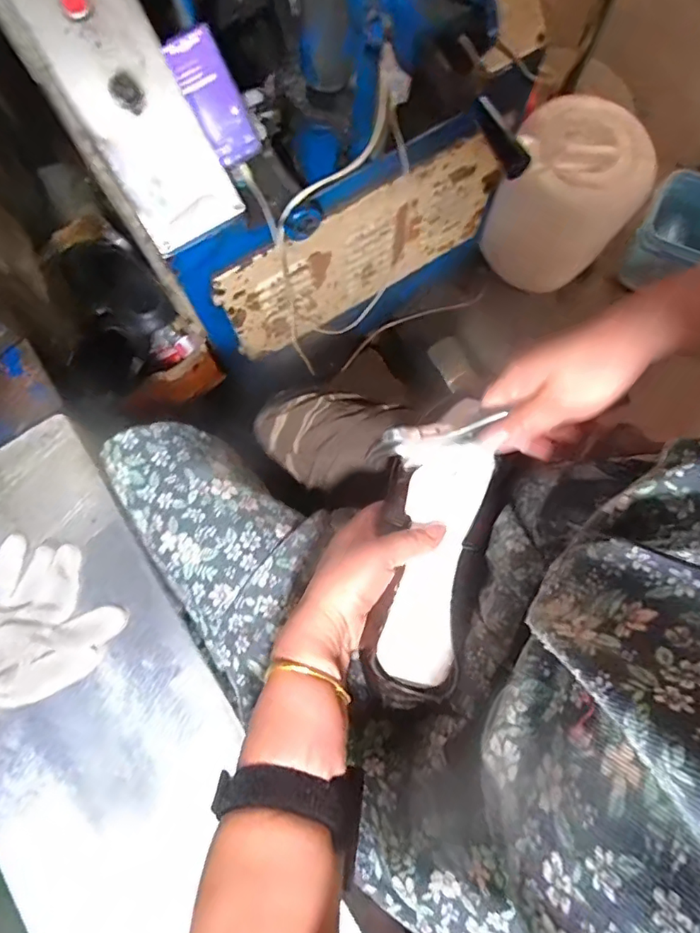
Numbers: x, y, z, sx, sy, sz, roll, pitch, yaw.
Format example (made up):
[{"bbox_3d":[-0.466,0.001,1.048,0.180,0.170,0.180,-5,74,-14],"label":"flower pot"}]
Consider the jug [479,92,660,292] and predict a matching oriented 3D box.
[{"bbox_3d":[0.494,-0.604,1.242,0.291,0.290,0.295,25,78,7],"label":"jug"}]

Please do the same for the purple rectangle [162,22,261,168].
[{"bbox_3d":[-0.183,-0.499,0.728,0.067,0.022,0.156,-34,121,-7],"label":"purple rectangle"}]

